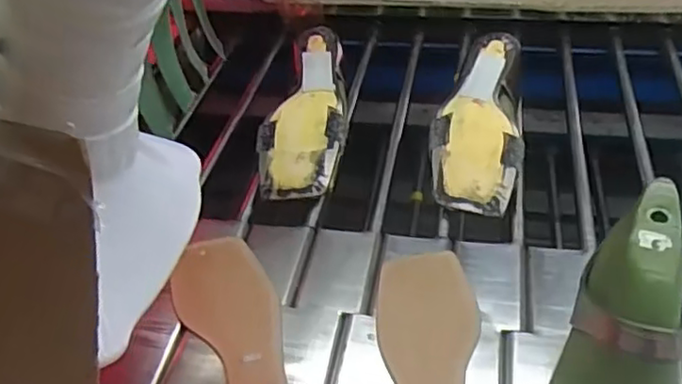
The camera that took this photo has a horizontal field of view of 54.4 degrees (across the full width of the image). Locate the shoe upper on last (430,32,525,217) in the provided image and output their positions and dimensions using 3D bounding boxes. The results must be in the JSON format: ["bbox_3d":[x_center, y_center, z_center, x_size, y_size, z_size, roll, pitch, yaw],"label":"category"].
[{"bbox_3d":[0.143,-0.074,0.679,0.082,0.065,0.227,6,43,13],"label":"shoe upper on last"}]

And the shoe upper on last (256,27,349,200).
[{"bbox_3d":[-0.037,-0.090,0.710,0.086,0.065,0.226,-3,41,3],"label":"shoe upper on last"}]

